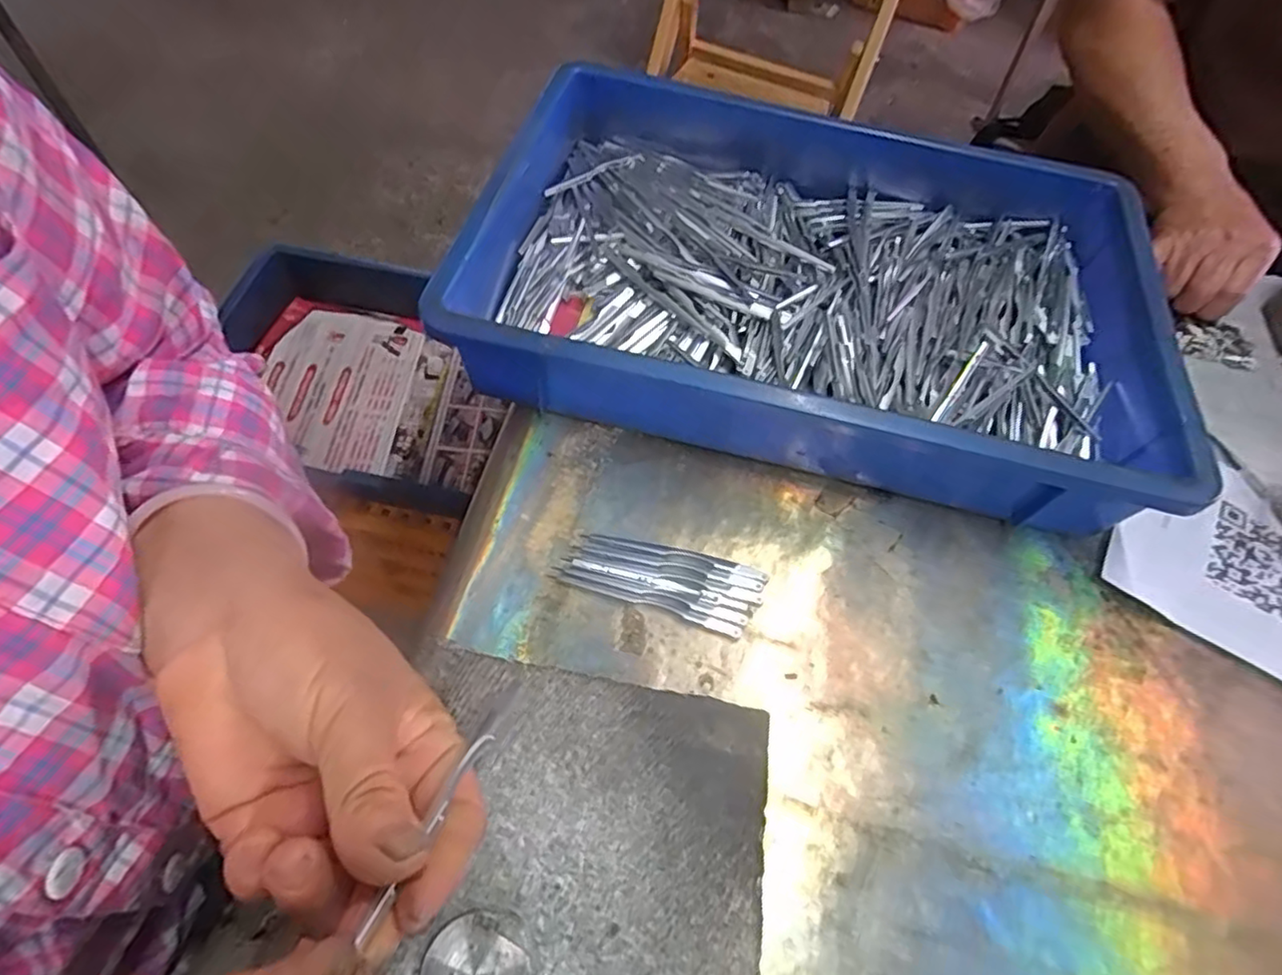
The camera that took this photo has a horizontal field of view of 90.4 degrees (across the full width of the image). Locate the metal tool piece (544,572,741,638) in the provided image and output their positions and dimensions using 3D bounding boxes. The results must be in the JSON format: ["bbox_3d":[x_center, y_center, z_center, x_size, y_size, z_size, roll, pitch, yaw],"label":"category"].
[{"bbox_3d":[0.003,0.061,0.354,0.108,0.004,0.010,17,59,6],"label":"metal tool piece"}]

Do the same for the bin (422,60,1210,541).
[{"bbox_3d":[0.118,-0.134,0.439,0.420,0.086,0.285,12,59,3],"label":"bin"}]

